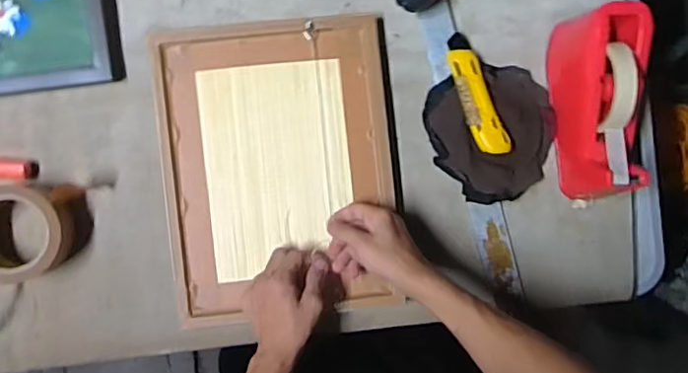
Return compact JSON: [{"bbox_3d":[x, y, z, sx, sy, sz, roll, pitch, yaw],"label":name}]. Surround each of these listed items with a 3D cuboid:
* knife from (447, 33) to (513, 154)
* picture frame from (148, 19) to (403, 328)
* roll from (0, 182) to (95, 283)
[{"bbox_3d":[0.152,-0.106,0.656,0.038,0.020,0.146,-16,80,-5],"label":"knife"},{"bbox_3d":[-0.073,-0.020,0.649,0.252,0.023,0.329,-7,92,-6],"label":"picture frame"},{"bbox_3d":[-0.340,0.047,0.612,0.115,0.062,0.098,-7,91,-5],"label":"roll"}]

